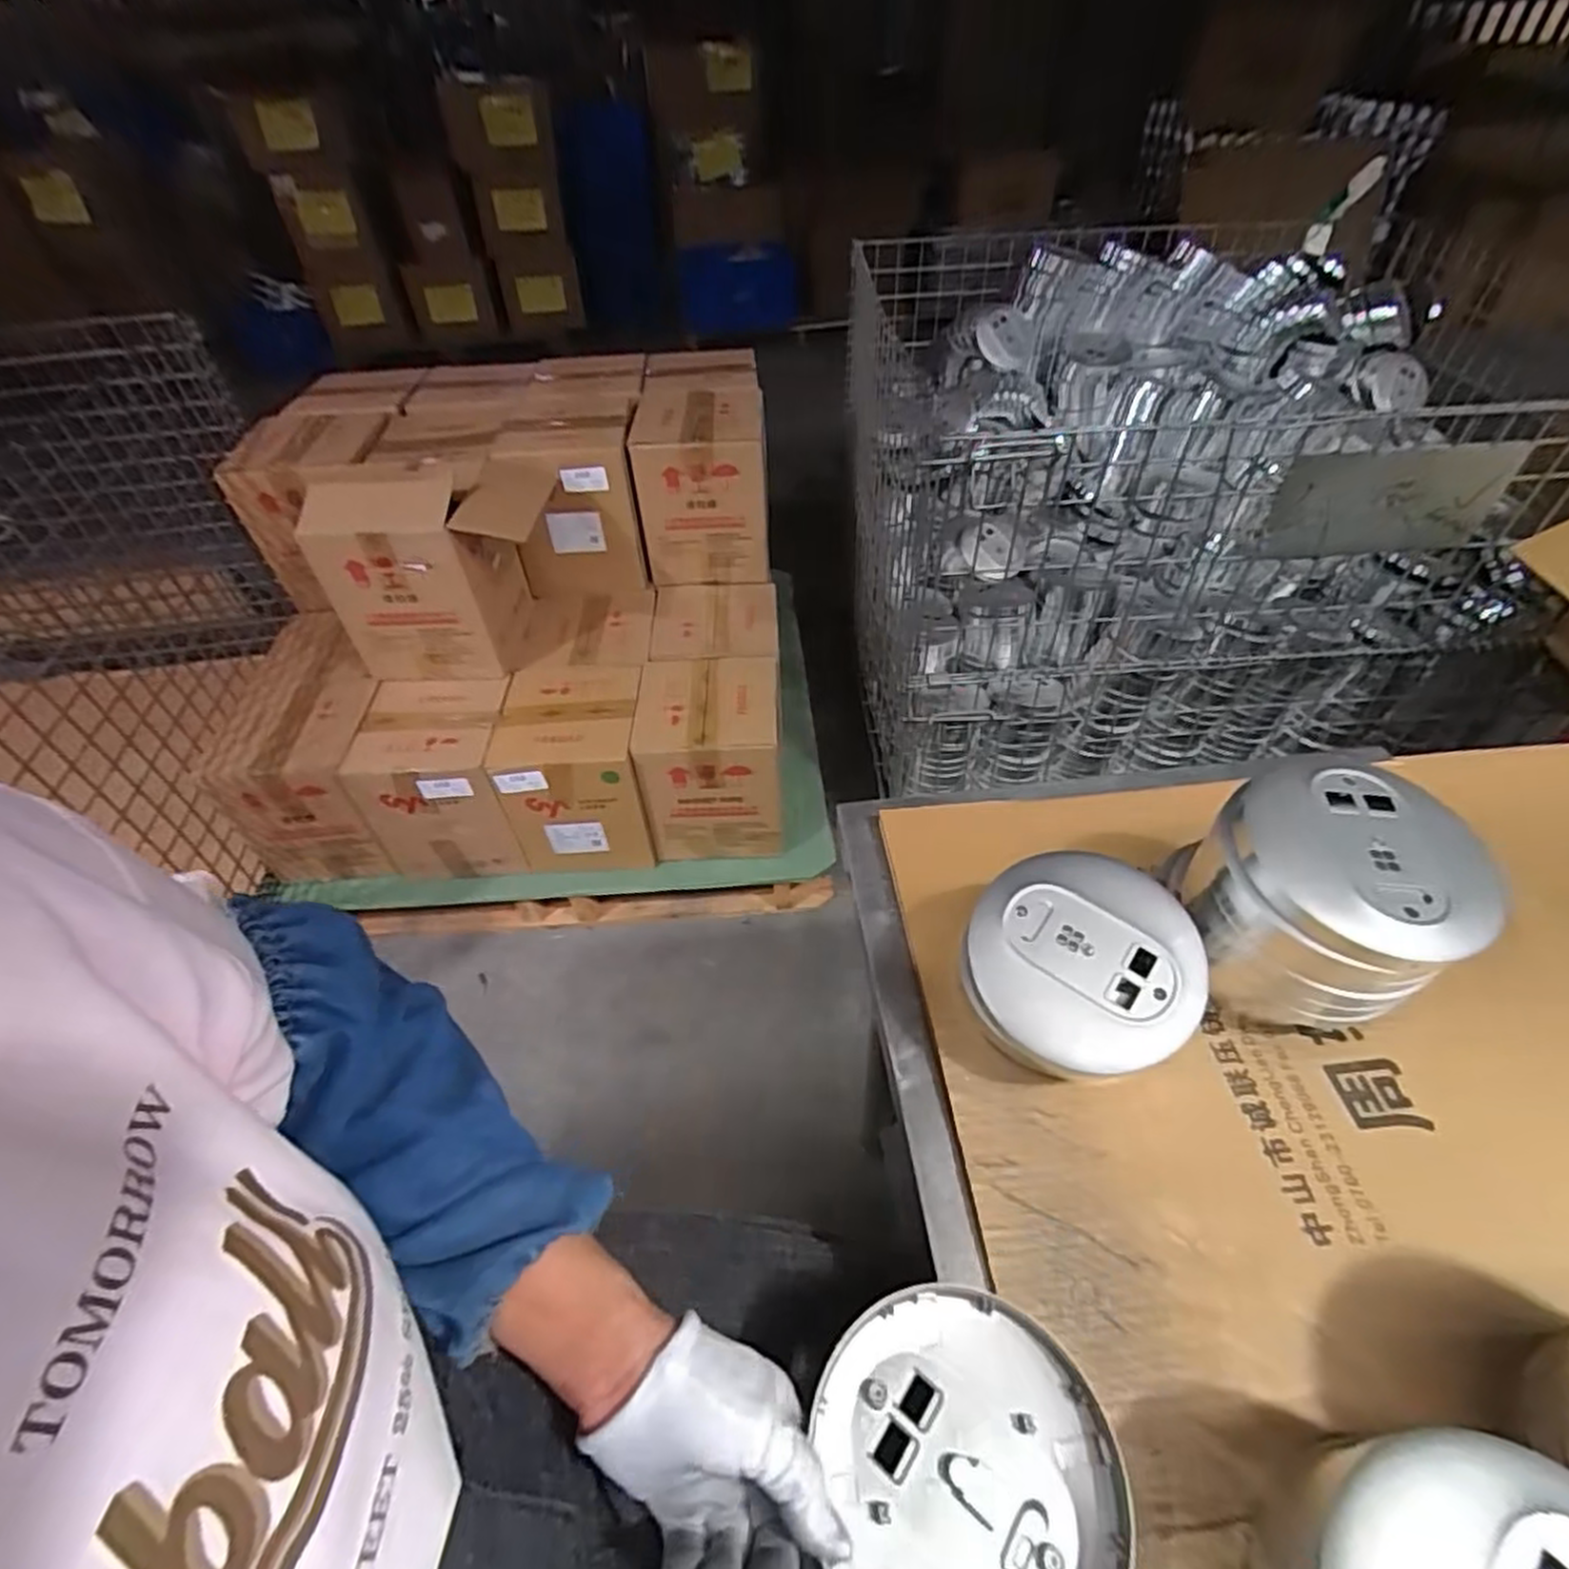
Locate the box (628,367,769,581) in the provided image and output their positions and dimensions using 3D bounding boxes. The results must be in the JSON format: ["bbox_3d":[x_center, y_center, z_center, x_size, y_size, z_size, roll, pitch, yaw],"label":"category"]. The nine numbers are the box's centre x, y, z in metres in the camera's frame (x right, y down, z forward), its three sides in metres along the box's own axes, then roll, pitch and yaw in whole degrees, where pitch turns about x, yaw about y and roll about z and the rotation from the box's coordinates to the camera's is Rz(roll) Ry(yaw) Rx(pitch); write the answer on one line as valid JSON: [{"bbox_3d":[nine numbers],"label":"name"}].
[{"bbox_3d":[-0.148,-0.591,1.448,0.229,0.285,0.297,-2,47,1],"label":"box"}]

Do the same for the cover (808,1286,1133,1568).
[{"bbox_3d":[0.082,0.302,0.327,0.125,0.013,0.128,-2,47,2],"label":"cover"}]

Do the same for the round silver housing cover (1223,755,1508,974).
[{"bbox_3d":[0.330,0.041,0.424,0.112,0.043,0.130,-12,47,-8],"label":"round silver housing cover"}]

